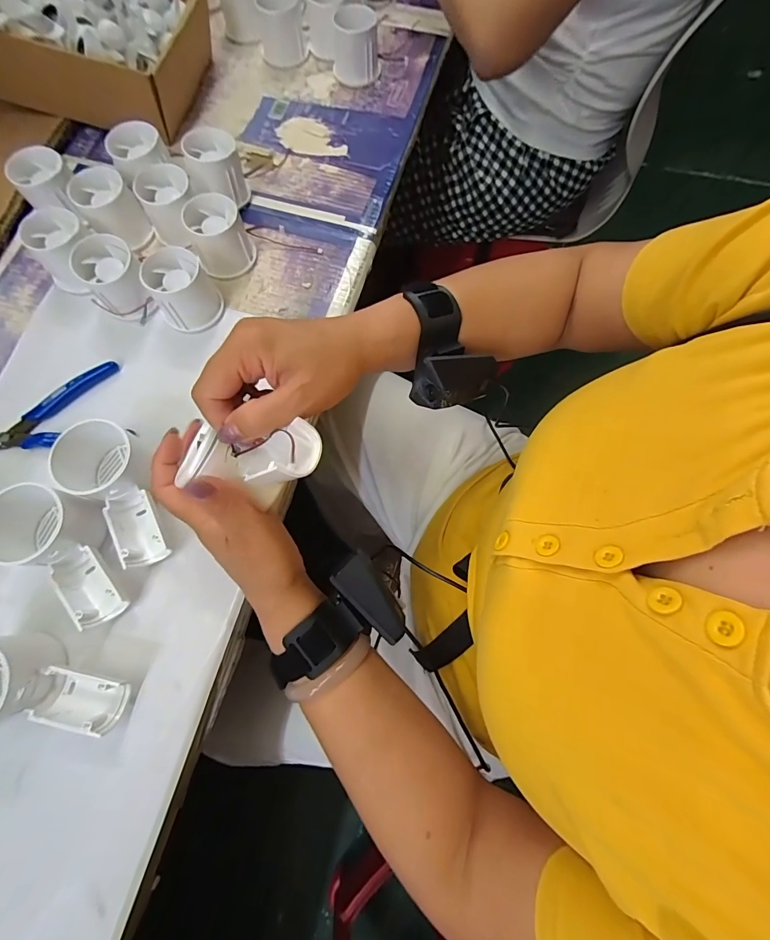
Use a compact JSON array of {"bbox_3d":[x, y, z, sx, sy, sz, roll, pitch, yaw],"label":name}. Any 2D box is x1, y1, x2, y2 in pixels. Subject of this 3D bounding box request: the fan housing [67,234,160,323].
[{"bbox_3d":[-0.248,-0.174,0.366,0.051,0.054,0.053,-32,76,-9],"label":"fan housing"}]

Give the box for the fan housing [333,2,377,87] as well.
[{"bbox_3d":[-0.035,-0.508,0.473,0.055,0.052,0.051,-2,73,-1],"label":"fan housing"}]

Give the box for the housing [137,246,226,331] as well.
[{"bbox_3d":[-0.187,-0.168,0.370,0.055,0.048,0.055,-32,76,-9],"label":"housing"}]

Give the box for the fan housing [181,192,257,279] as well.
[{"bbox_3d":[-0.162,-0.227,0.387,0.052,0.051,0.050,0,73,-1],"label":"fan housing"}]

